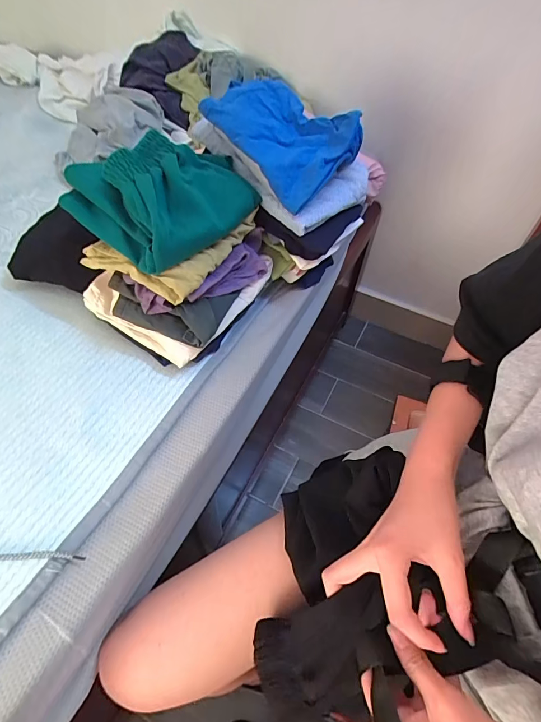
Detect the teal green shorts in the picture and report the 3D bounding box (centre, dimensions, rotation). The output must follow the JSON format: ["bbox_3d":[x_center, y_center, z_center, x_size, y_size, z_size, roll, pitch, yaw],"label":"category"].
[{"bbox_3d":[-0.130,-0.215,0.483,0.159,0.080,0.197,32,57,20],"label":"teal green shorts"}]

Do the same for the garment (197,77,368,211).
[{"bbox_3d":[0.016,-0.302,0.525,0.173,0.086,0.124,38,59,23],"label":"garment"}]

